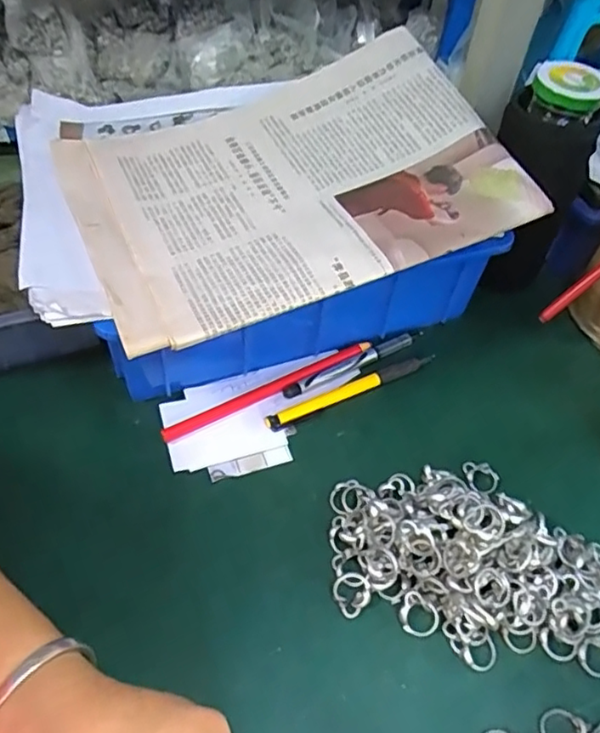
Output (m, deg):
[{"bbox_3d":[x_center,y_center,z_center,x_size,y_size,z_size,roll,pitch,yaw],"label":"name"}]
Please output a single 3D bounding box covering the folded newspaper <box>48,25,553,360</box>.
[{"bbox_3d":[-0.010,-0.137,0.406,0.277,0.058,0.220,-18,54,-18],"label":"folded newspaper"}]

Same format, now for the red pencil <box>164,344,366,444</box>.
[{"bbox_3d":[-0.019,0.016,0.421,0.162,0.009,0.011,-22,56,-23],"label":"red pencil"}]

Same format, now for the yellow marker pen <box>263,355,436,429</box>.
[{"bbox_3d":[0.037,0.016,0.430,0.135,0.007,0.010,-19,55,-21],"label":"yellow marker pen"}]

